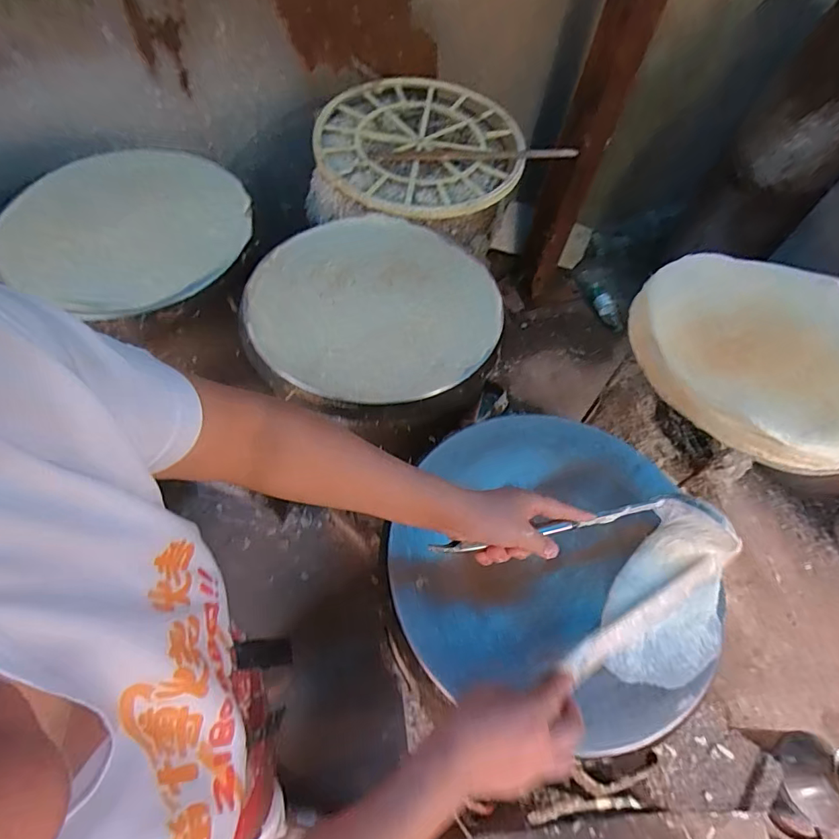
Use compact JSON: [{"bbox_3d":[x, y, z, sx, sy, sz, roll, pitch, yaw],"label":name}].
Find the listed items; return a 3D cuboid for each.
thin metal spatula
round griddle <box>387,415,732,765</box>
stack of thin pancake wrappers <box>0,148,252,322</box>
[{"bbox_3d":[0.136,0.108,0.481,0.260,0.011,0.012,-7,57,-14],"label":"thin metal spatula"},{"bbox_3d":[0.157,0.143,0.550,0.342,0.041,0.350,2,56,-4],"label":"round griddle"},{"bbox_3d":[-0.463,-0.339,0.800,0.365,0.033,0.405,18,59,5],"label":"stack of thin pancake wrappers"}]

